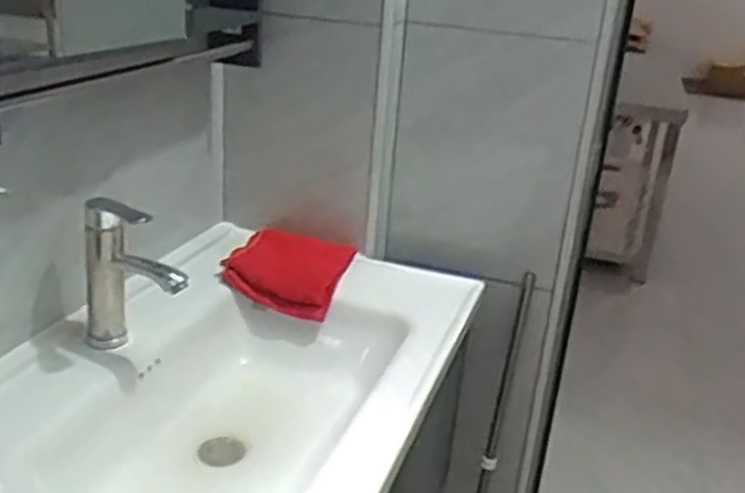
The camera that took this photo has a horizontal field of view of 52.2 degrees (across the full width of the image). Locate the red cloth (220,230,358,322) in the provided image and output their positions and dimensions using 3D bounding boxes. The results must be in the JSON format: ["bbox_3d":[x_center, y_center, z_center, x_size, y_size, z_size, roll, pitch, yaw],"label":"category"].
[{"bbox_3d":[-0.133,0.032,1.197,0.170,0.032,0.166,16,40,9],"label":"red cloth"}]

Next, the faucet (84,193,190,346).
[{"bbox_3d":[-0.290,0.045,0.912,0.130,0.203,0.063,19,27,32],"label":"faucet"}]

